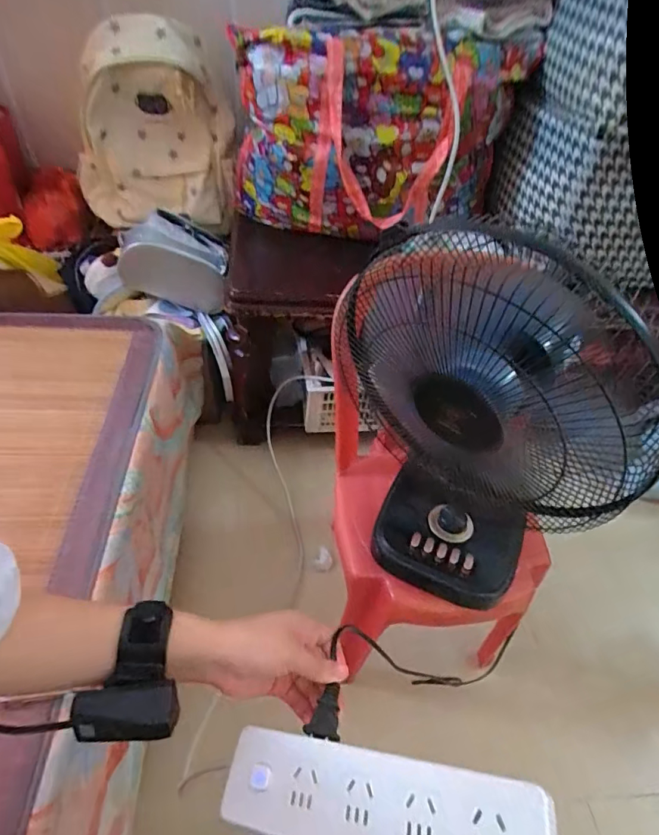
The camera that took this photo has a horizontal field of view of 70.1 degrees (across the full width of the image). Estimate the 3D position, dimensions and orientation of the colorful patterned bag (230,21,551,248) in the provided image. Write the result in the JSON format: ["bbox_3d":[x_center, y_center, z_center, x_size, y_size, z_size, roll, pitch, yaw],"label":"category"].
[{"bbox_3d":[0.082,-0.529,0.893,0.508,0.313,0.197,-1,49,-7],"label":"colorful patterned bag"}]

